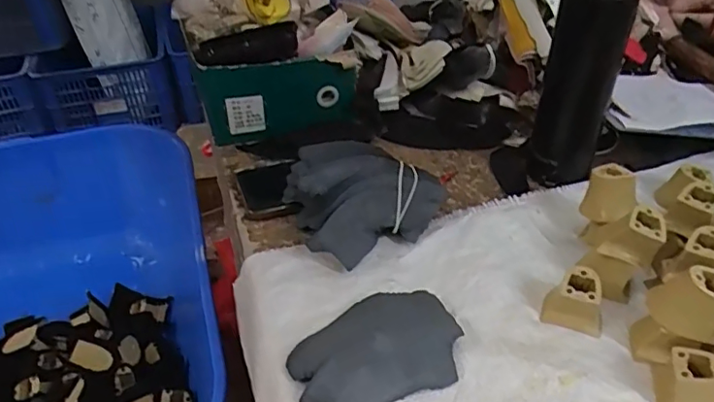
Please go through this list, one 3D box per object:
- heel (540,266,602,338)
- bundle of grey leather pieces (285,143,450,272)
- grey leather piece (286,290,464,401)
[{"bbox_3d":[0.167,0.075,0.416,0.043,0.038,0.034,14,40,19],"label":"heel"},{"bbox_3d":[-0.003,-0.008,0.499,0.125,0.065,0.112,-24,43,-27],"label":"bundle of grey leather pieces"},{"bbox_3d":[0.016,0.107,0.392,0.124,0.017,0.083,-20,41,-23],"label":"grey leather piece"}]

